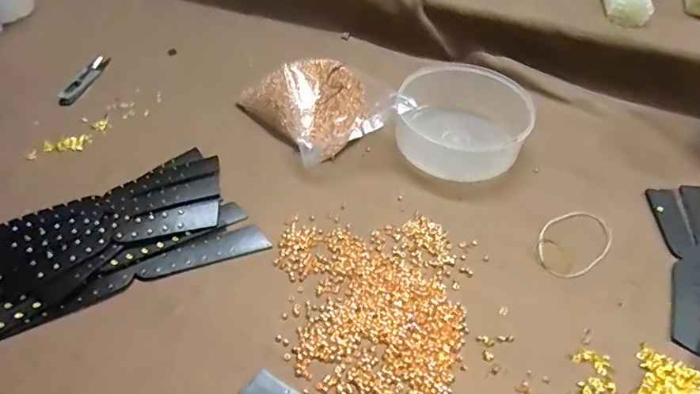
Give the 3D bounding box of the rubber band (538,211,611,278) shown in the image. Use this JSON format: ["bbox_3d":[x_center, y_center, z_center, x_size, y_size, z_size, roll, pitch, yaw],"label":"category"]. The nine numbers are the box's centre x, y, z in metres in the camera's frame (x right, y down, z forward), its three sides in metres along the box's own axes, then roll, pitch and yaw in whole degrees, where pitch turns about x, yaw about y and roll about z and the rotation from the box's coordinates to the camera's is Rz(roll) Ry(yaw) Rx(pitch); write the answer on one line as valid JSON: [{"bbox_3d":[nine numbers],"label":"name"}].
[{"bbox_3d":[0.207,0.043,0.429,0.085,0.006,0.056,-35,58,-28],"label":"rubber band"}]

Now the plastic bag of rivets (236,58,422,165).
[{"bbox_3d":[-0.024,-0.107,0.525,0.148,0.053,0.165,-31,56,-26],"label":"plastic bag of rivets"}]

